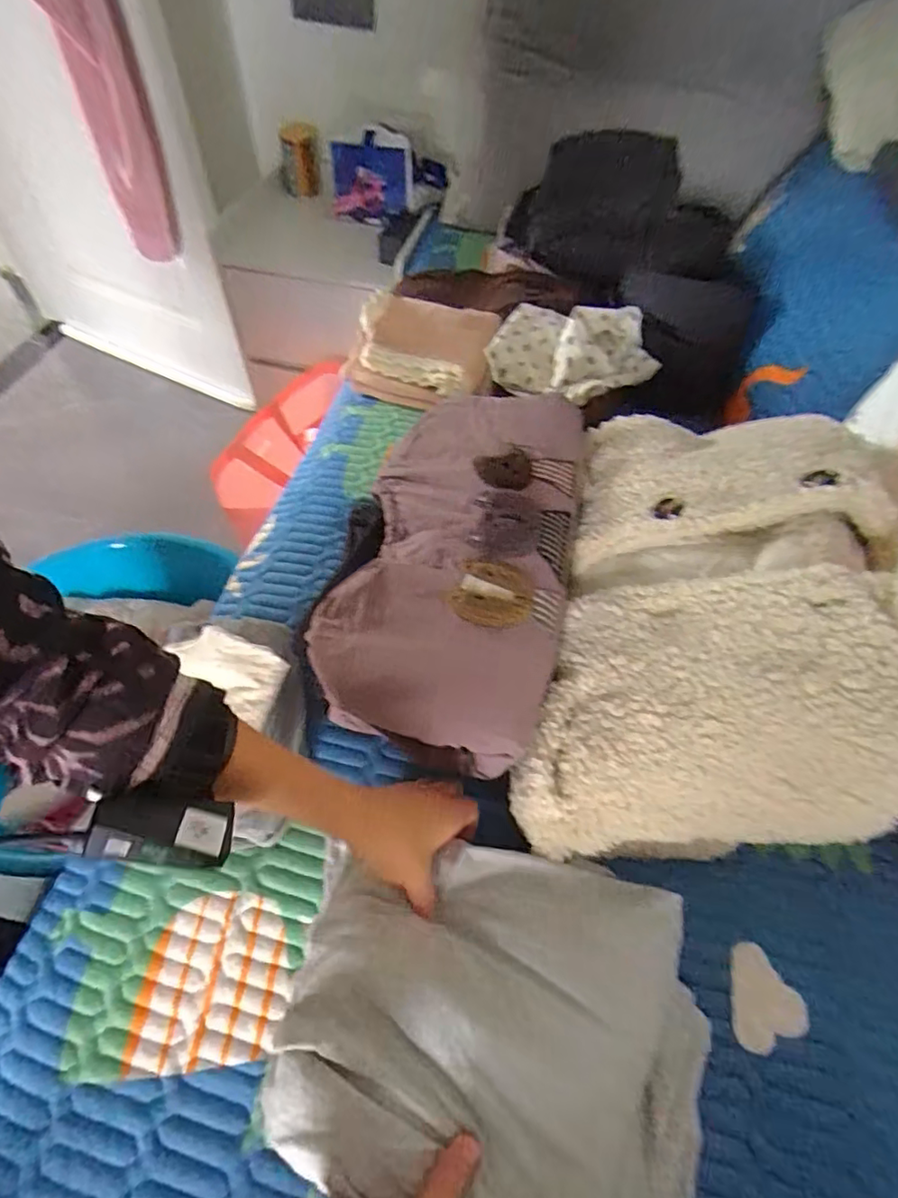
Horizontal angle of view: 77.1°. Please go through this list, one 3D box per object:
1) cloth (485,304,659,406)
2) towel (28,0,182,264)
[{"bbox_3d":[0.174,-0.353,0.769,0.218,0.073,0.169,22,58,11],"label":"cloth"},{"bbox_3d":[-0.608,-0.894,0.993,0.194,0.602,0.052,15,63,9],"label":"towel"}]

